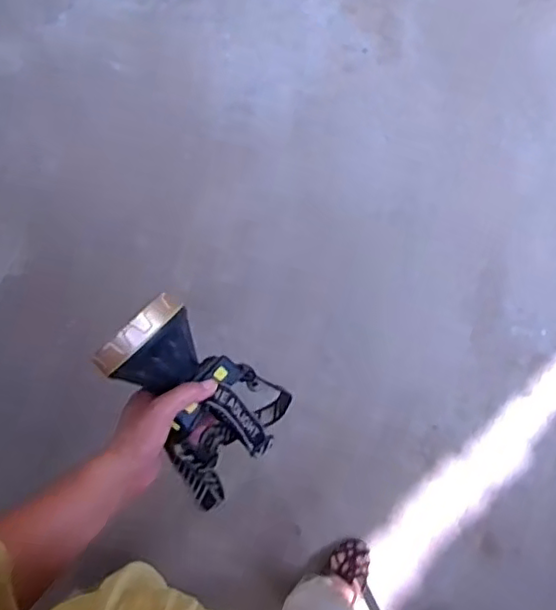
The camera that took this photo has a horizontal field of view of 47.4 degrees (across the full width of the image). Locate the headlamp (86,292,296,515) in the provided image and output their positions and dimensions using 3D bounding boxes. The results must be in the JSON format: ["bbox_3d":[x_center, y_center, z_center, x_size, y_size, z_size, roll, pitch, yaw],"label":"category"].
[{"bbox_3d":[-0.095,0.090,0.630,0.133,0.100,0.217,-46,113,-18],"label":"headlamp"}]

